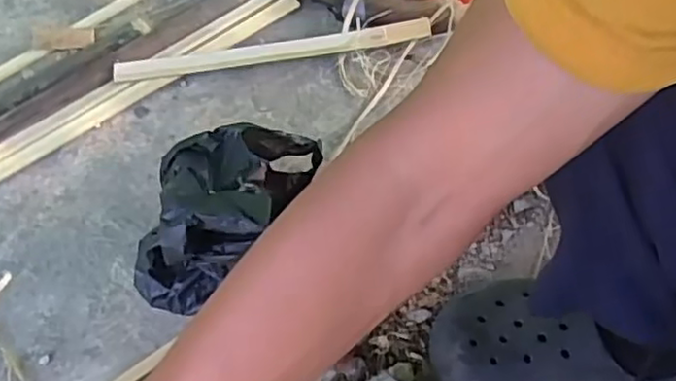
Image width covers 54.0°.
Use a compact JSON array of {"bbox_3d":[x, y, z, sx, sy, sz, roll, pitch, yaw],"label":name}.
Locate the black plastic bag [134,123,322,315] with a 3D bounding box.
[{"bbox_3d":[-0.114,0.018,0.641,0.142,0.151,0.189,16,63,11],"label":"black plastic bag"}]

